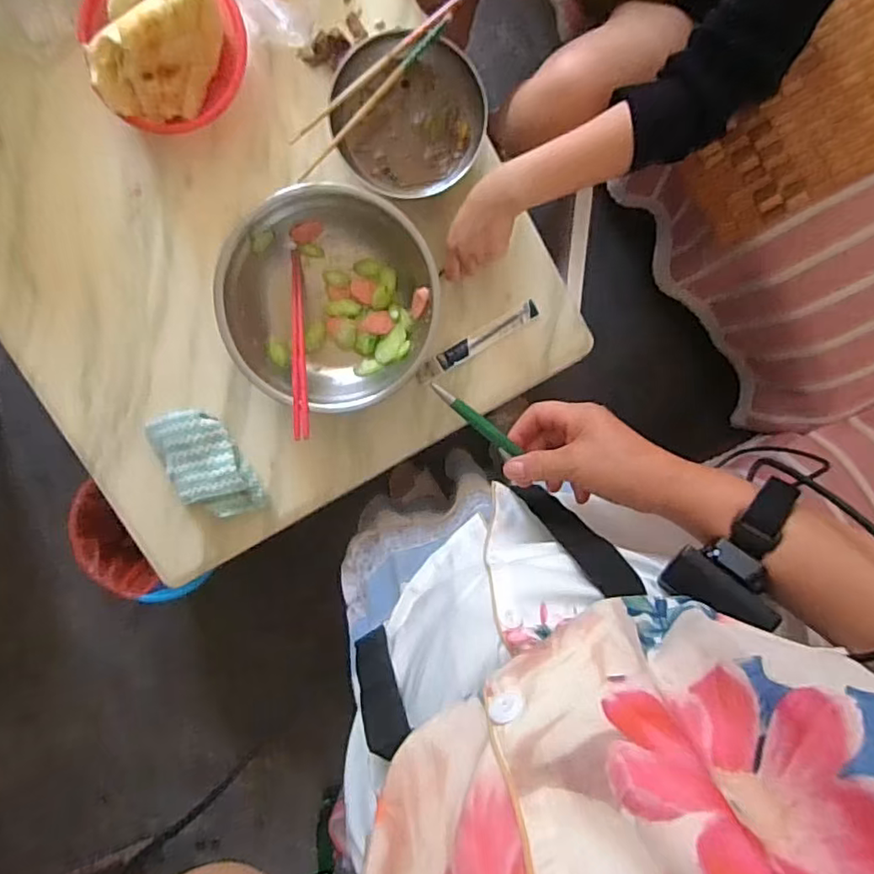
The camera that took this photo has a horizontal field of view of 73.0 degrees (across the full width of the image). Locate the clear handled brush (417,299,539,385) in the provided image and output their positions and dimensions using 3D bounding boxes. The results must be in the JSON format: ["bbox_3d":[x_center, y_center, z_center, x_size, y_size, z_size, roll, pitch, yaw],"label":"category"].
[{"bbox_3d":[0.051,-0.121,0.750,0.170,0.010,0.022,-31,98,2],"label":"clear handled brush"}]

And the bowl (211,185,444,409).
[{"bbox_3d":[-0.125,-0.160,0.702,0.241,0.066,0.246,0,98,-3],"label":"bowl"}]

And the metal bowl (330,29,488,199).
[{"bbox_3d":[-0.031,-0.358,0.672,0.163,0.083,0.154,0,98,-3],"label":"metal bowl"}]

